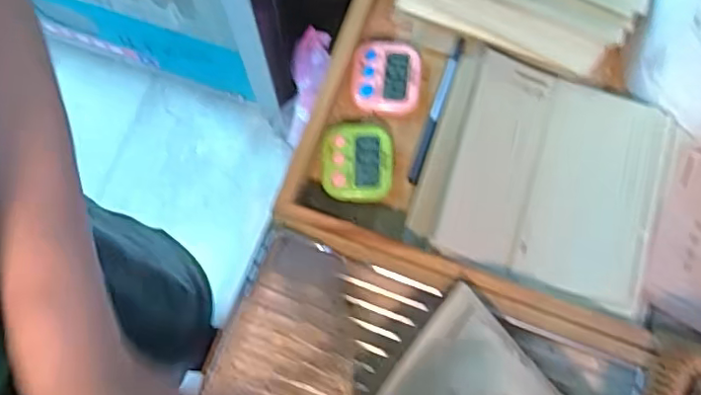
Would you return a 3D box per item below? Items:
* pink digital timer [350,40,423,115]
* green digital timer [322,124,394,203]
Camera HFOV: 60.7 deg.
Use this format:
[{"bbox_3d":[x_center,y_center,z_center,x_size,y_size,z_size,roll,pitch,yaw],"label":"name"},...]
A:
[{"bbox_3d":[0.031,-0.105,0.529,0.060,0.023,0.064,0,76,0],"label":"pink digital timer"},{"bbox_3d":[0.006,-0.029,0.516,0.060,0.019,0.065,4,76,0],"label":"green digital timer"}]

